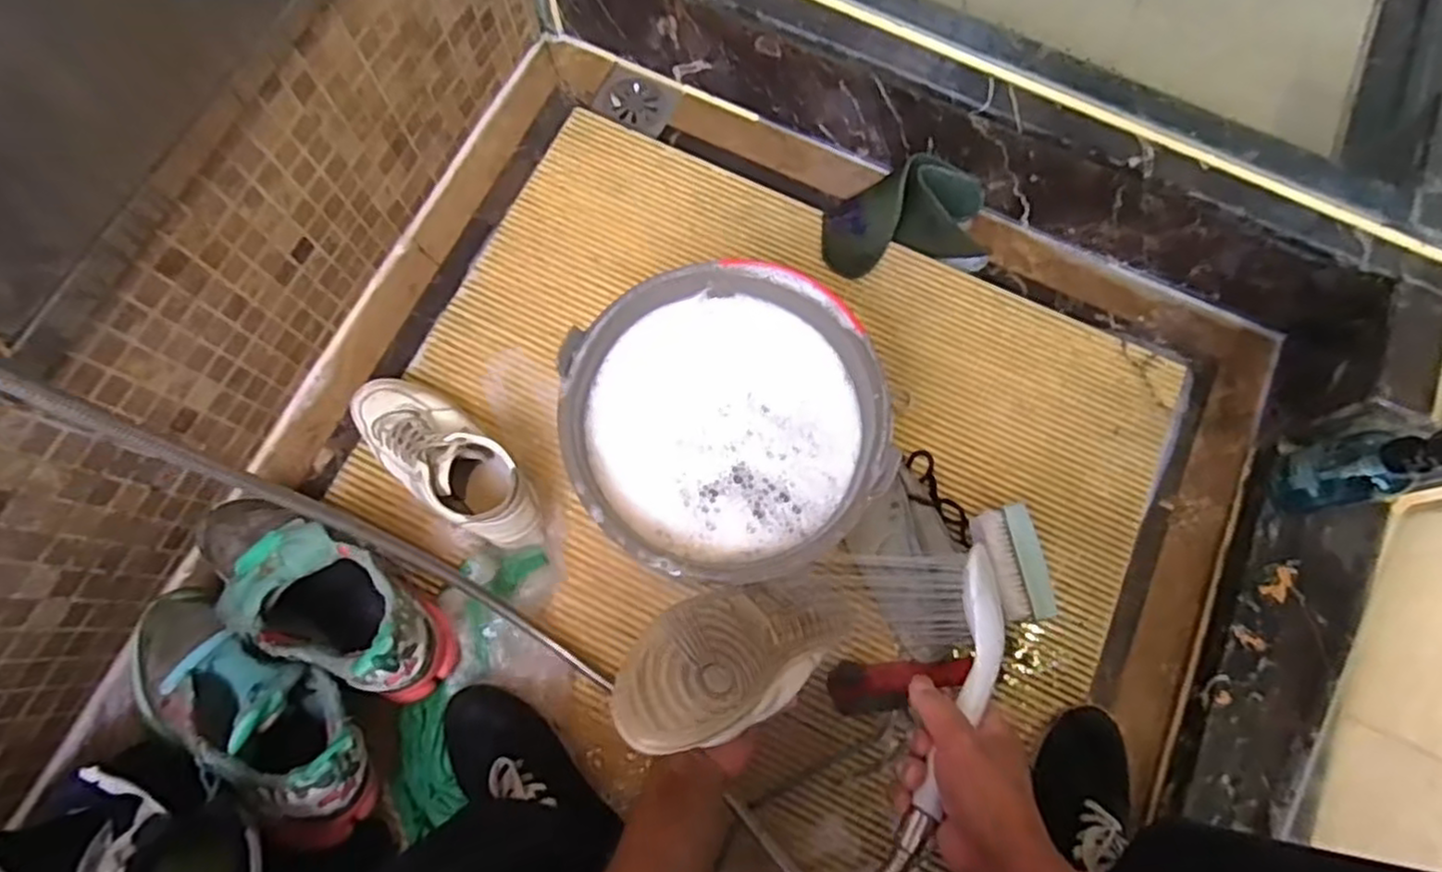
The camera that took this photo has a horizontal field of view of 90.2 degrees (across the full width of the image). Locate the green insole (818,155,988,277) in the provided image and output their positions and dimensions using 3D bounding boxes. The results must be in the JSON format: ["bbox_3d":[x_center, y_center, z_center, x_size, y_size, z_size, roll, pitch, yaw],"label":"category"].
[{"bbox_3d":[0.212,-0.256,0.835,0.184,0.056,0.115,-7,75,-4],"label":"green insole"}]

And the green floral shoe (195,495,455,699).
[{"bbox_3d":[-0.378,0.139,0.653,0.281,0.111,0.109,25,75,5],"label":"green floral shoe"}]

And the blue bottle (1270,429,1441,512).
[{"bbox_3d":[0.597,0.028,0.669,0.055,0.162,0.063,-14,76,-6],"label":"blue bottle"}]

